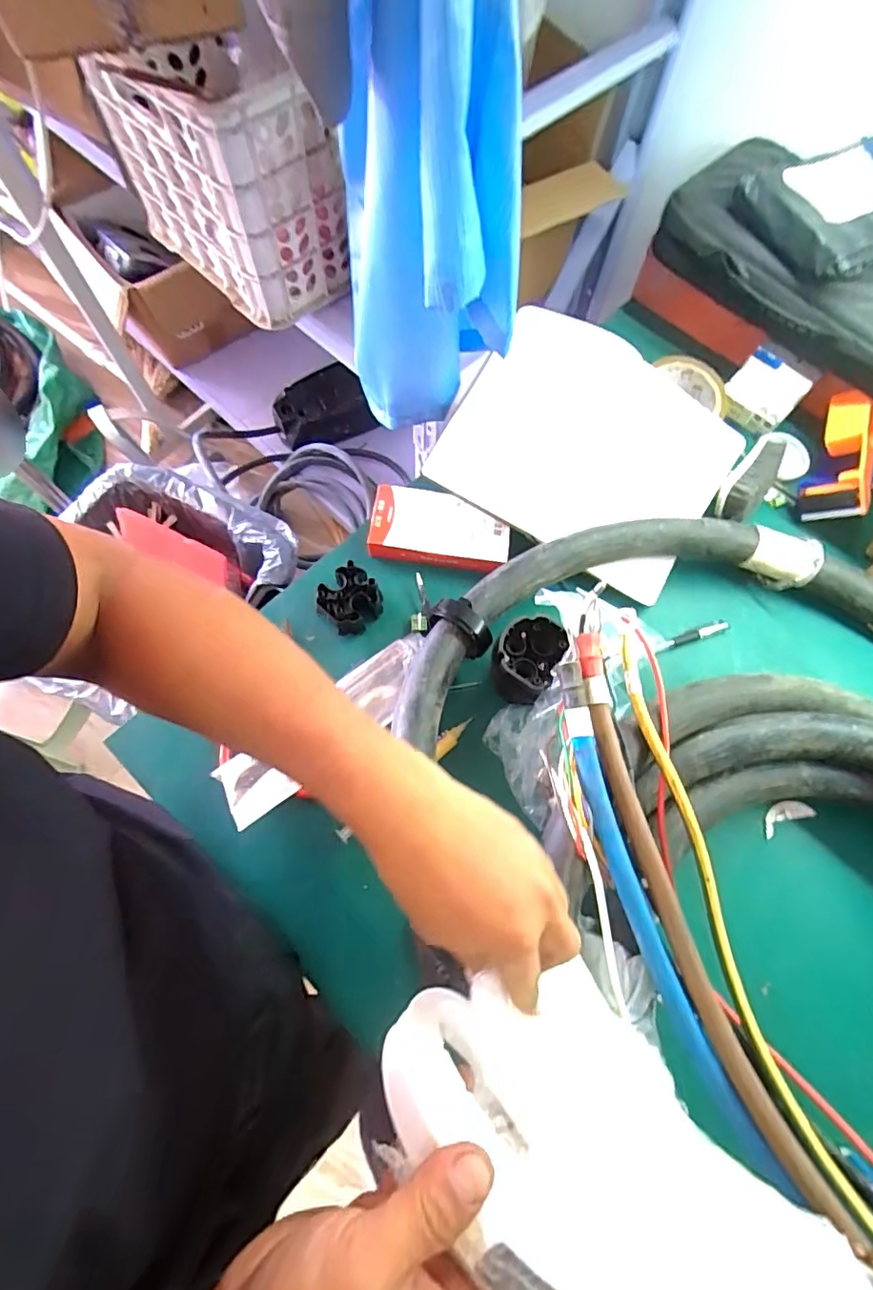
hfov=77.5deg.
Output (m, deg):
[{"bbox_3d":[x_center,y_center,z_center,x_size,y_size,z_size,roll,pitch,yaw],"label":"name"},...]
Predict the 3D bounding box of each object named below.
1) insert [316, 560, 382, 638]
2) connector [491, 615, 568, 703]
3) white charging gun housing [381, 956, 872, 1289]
[{"bbox_3d":[-0.084,-0.043,0.536,0.051,0.039,0.056,1,69,-2],"label":"insert"},{"bbox_3d":[0.081,0.016,0.502,0.057,0.067,0.068,27,71,8],"label":"connector"},{"bbox_3d":[0.092,0.263,0.275,0.263,0.141,0.070,29,112,1],"label":"white charging gun housing"}]

